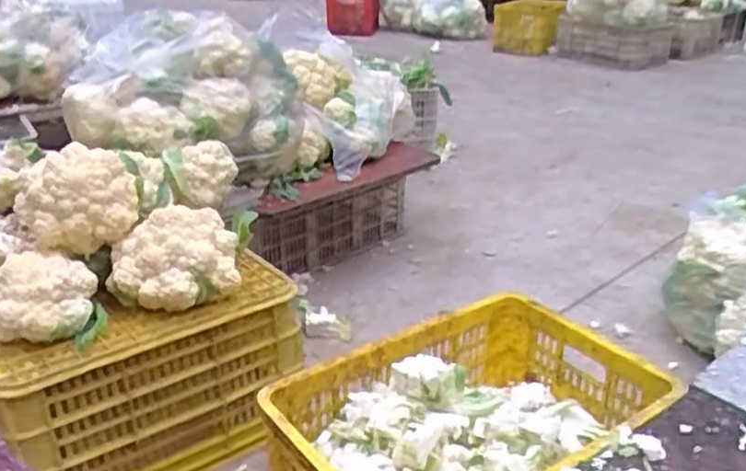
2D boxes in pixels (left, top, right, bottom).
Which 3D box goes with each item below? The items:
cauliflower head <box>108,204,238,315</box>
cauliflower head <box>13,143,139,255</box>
[{"bbox_3d":[-0.329,0.043,1.207,0.212,0.143,0.146,-13,29,-24],"label":"cauliflower head"},{"bbox_3d":[-0.490,-0.060,1.204,0.184,0.141,0.130,-11,29,-22],"label":"cauliflower head"}]

